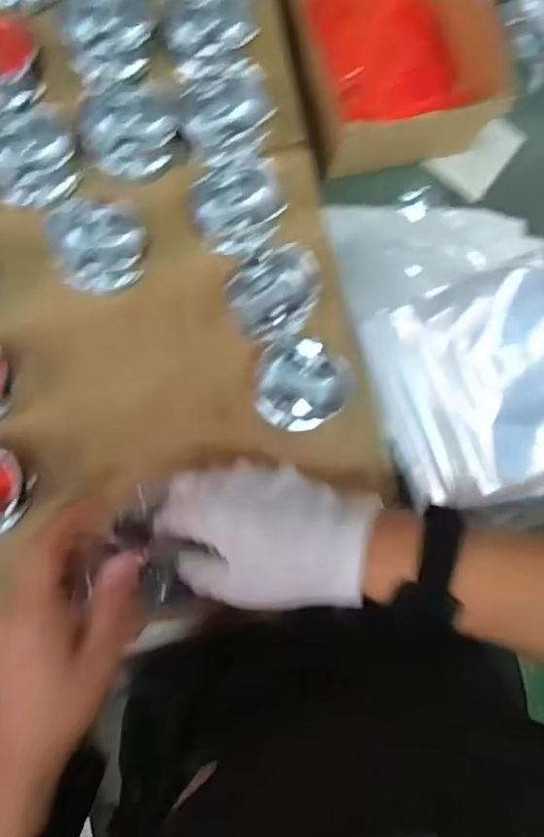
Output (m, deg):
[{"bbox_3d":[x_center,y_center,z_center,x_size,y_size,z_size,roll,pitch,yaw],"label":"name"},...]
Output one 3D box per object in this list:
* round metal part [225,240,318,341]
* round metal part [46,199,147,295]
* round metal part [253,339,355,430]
[{"bbox_3d":[0.004,-0.096,0.468,0.075,0.041,0.063,-33,91,-7],"label":"round metal part"},{"bbox_3d":[-0.132,-0.128,0.455,0.066,0.027,0.064,0,87,-6],"label":"round metal part"},{"bbox_3d":[0.023,-0.025,0.473,0.068,0.038,0.067,0,87,-6],"label":"round metal part"}]

